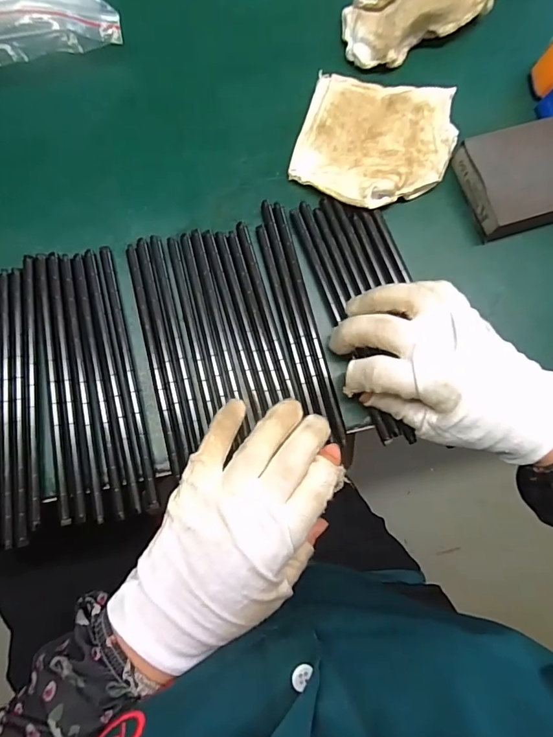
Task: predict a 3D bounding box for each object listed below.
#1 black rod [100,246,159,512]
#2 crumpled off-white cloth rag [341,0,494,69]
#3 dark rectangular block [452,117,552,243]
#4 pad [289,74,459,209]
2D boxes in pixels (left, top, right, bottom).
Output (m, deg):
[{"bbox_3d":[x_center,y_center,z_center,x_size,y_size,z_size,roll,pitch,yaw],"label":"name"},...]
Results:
[{"bbox_3d":[-0.095,0.003,0.281,0.009,0.005,0.171,-13,82,-6],"label":"black rod"},{"bbox_3d":[0.102,-0.273,0.330,0.111,0.047,0.075,-44,86,-9],"label":"crumpled off-white cloth rag"},{"bbox_3d":[0.179,-0.137,0.319,0.080,0.027,0.072,-18,83,-7],"label":"dark rectangular block"},{"bbox_3d":[0.072,-0.164,0.319,0.105,0.020,0.105,18,80,-1],"label":"pad"}]

